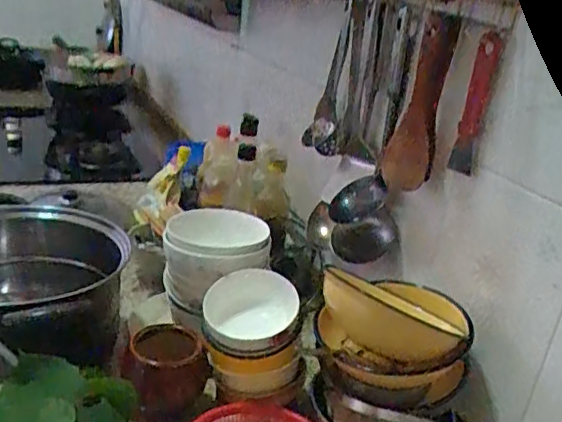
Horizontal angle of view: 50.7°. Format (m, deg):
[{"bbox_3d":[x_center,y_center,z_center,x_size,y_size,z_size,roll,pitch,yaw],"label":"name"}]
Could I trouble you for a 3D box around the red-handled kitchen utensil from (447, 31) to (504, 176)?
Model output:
[{"bbox_3d":[0.223,-0.120,0.678,0.028,0.161,0.008,23,26,33],"label":"red-handled kitchen utensil"}]

